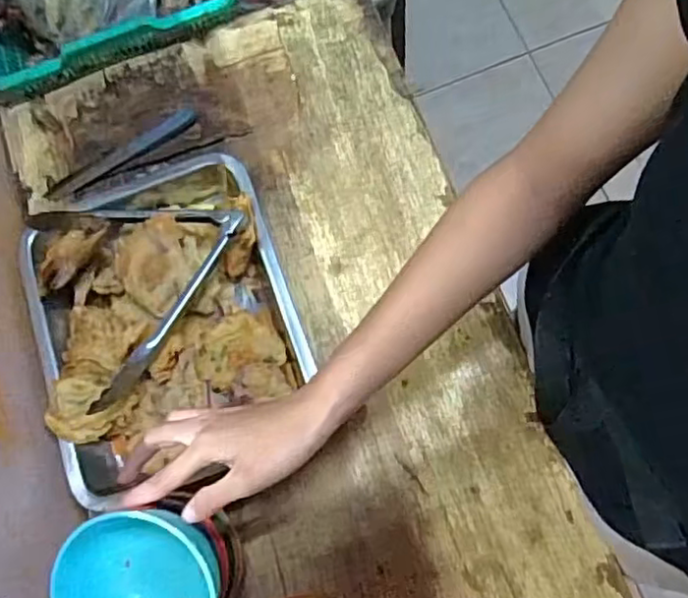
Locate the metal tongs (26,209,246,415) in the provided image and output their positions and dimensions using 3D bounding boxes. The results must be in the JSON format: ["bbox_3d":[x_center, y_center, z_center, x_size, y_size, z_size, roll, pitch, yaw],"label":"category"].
[{"bbox_3d":[-0.180,-0.032,0.611,0.187,0.031,0.205,-27,75,-6],"label":"metal tongs"}]

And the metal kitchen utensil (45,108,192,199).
[{"bbox_3d":[-0.242,-0.156,0.708,0.176,0.015,0.026,-31,74,-4],"label":"metal kitchen utensil"}]

